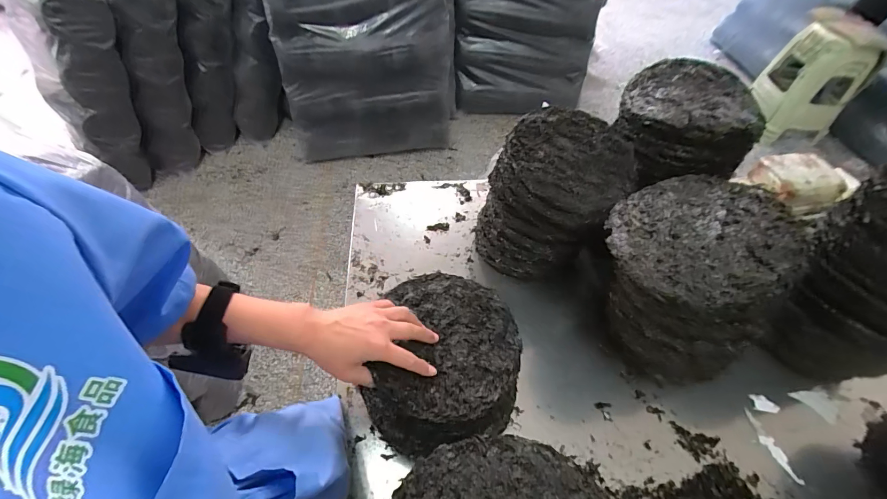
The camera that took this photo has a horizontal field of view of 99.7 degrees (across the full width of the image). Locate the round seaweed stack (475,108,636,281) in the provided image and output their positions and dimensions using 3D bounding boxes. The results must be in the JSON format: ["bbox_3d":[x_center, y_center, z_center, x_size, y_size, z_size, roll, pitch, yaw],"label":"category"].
[{"bbox_3d":[0.189,-0.065,0.651,0.182,0.271,0.185,1,53,-1],"label":"round seaweed stack"}]

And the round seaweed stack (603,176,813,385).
[{"bbox_3d":[0.310,0.060,0.551,0.193,0.322,0.177,1,53,-1],"label":"round seaweed stack"}]

